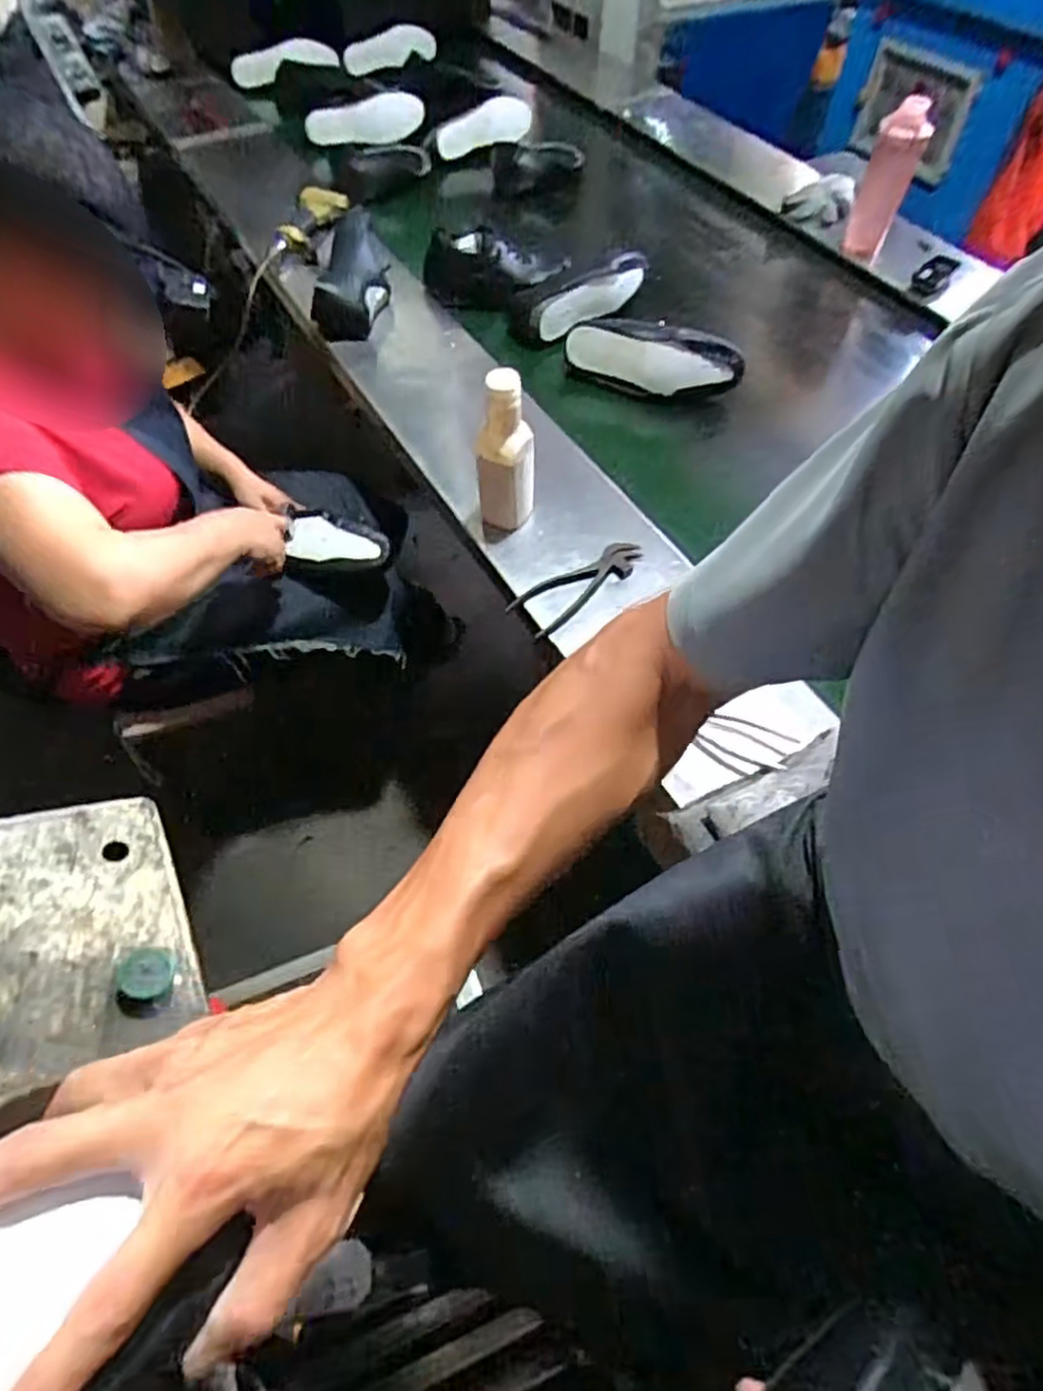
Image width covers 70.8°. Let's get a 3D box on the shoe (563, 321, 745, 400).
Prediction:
[{"bbox_3d":[0.217,-0.554,1.203,0.284,0.096,0.080,7,56,4],"label":"shoe"}]

